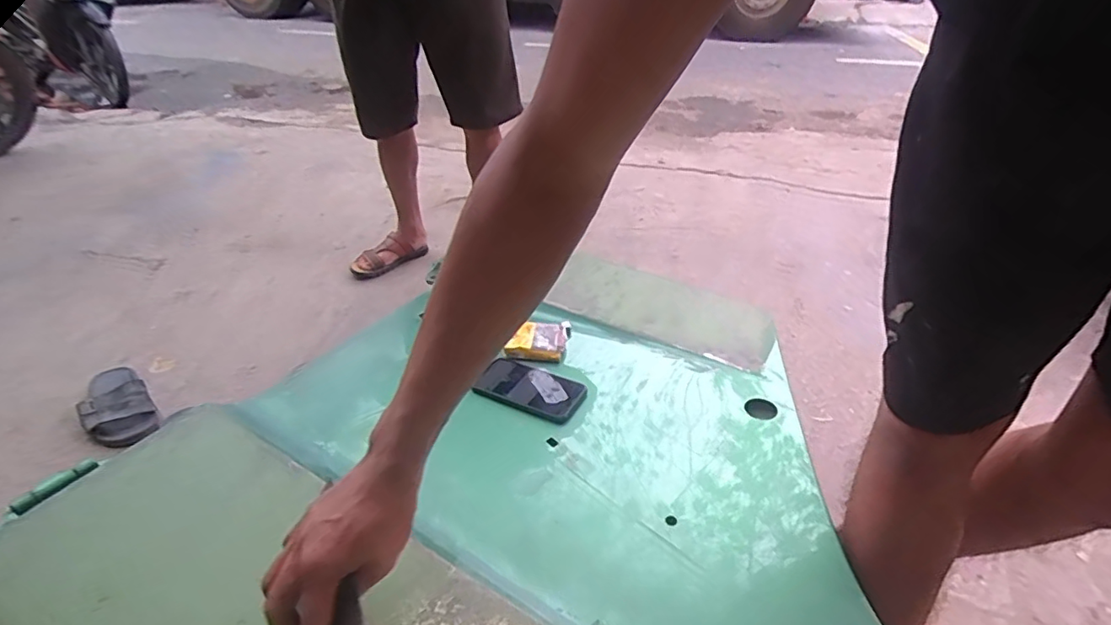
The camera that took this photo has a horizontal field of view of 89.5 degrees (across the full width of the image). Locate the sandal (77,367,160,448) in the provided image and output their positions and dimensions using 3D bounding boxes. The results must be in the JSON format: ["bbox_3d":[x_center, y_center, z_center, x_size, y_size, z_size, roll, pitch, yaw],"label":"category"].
[{"bbox_3d":[-0.852,0.186,1.086,0.115,0.049,0.221,-27,43,-34],"label":"sandal"}]

